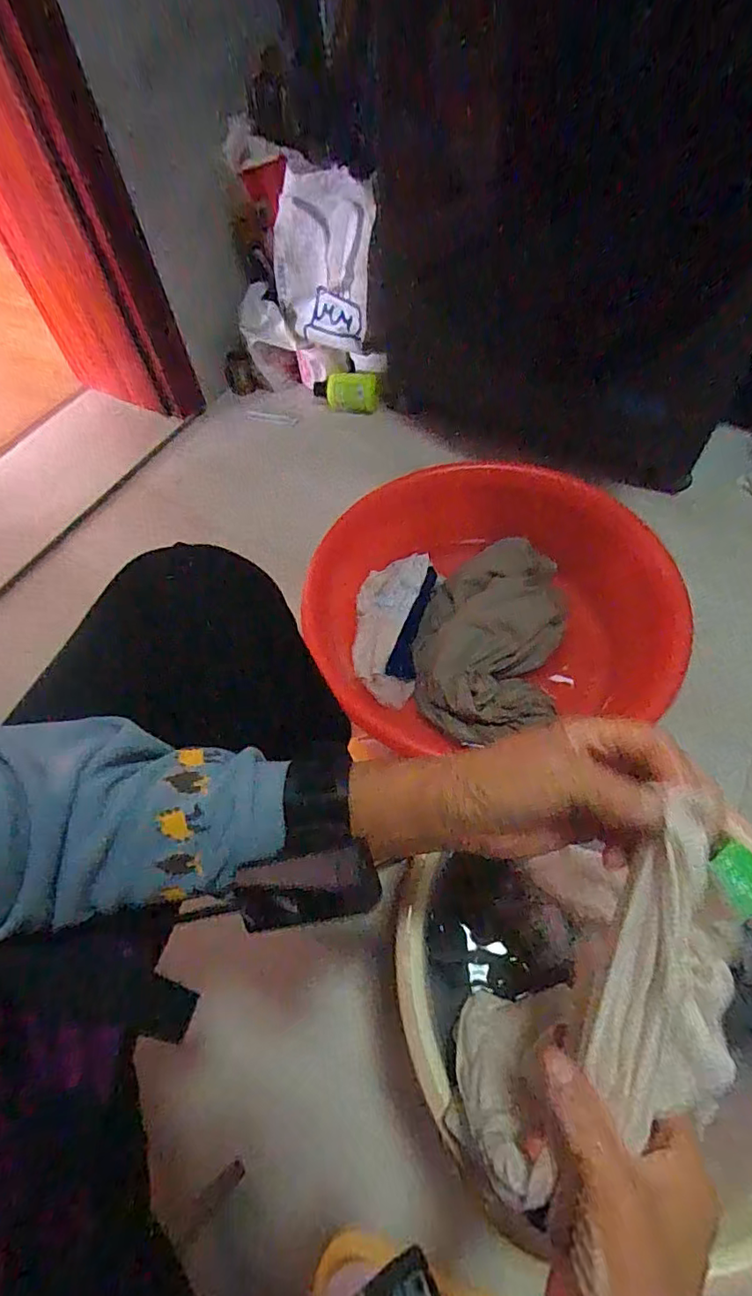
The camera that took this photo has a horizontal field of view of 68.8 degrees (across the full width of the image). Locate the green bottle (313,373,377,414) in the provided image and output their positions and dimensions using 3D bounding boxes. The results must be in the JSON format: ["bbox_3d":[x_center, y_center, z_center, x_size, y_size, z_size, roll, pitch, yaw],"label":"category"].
[{"bbox_3d":[-0.065,-0.550,1.185,0.144,0.073,0.046,3,60,5],"label":"green bottle"}]

